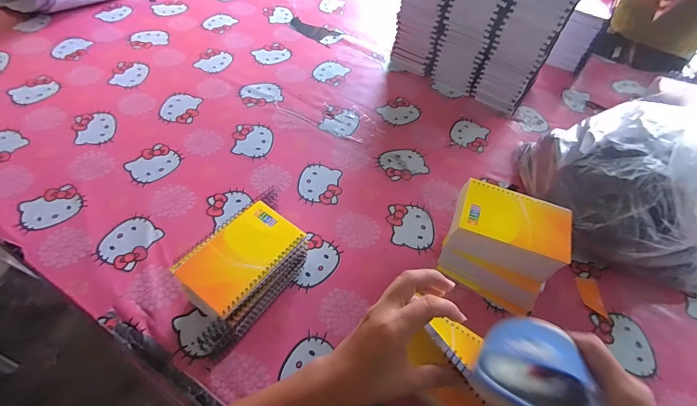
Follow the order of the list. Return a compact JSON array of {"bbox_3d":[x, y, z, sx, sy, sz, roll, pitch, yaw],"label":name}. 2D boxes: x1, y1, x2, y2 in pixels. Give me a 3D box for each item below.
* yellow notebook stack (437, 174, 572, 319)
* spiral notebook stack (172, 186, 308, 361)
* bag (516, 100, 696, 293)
[{"bbox_3d":[0.198,0.058,0.496,0.135,0.119,0.098,20,54,10],"label":"yellow notebook stack"},{"bbox_3d":[-0.130,0.083,0.462,0.097,0.098,0.140,33,57,18],"label":"spiral notebook stack"},{"bbox_3d":[0.429,-0.033,0.534,0.264,0.198,0.242,8,53,0],"label":"bag"}]

